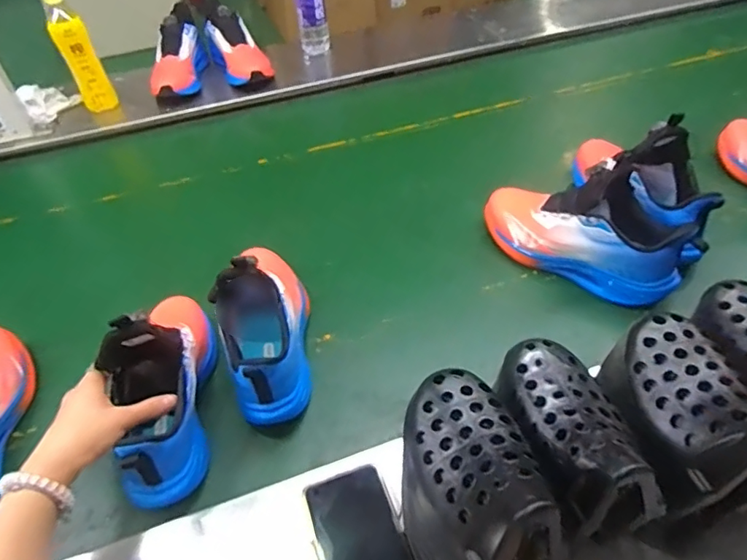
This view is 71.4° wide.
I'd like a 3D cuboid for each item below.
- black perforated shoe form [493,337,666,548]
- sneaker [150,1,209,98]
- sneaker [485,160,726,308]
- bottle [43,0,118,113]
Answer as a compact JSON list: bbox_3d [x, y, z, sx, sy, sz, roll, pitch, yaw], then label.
[{"bbox_3d":[0.147,0.105,0.390,0.073,0.071,0.146,-14,48,-10],"label":"black perforated shoe form"},{"bbox_3d":[-0.404,-0.468,1.073,0.091,0.113,0.235,-10,47,-6],"label":"sneaker"},{"bbox_3d":[0.280,-0.085,0.685,0.259,0.150,0.120,27,54,26],"label":"sneaker"},{"bbox_3d":[-0.553,-0.420,0.980,0.062,0.213,0.051,-26,51,-19],"label":"bottle"}]

